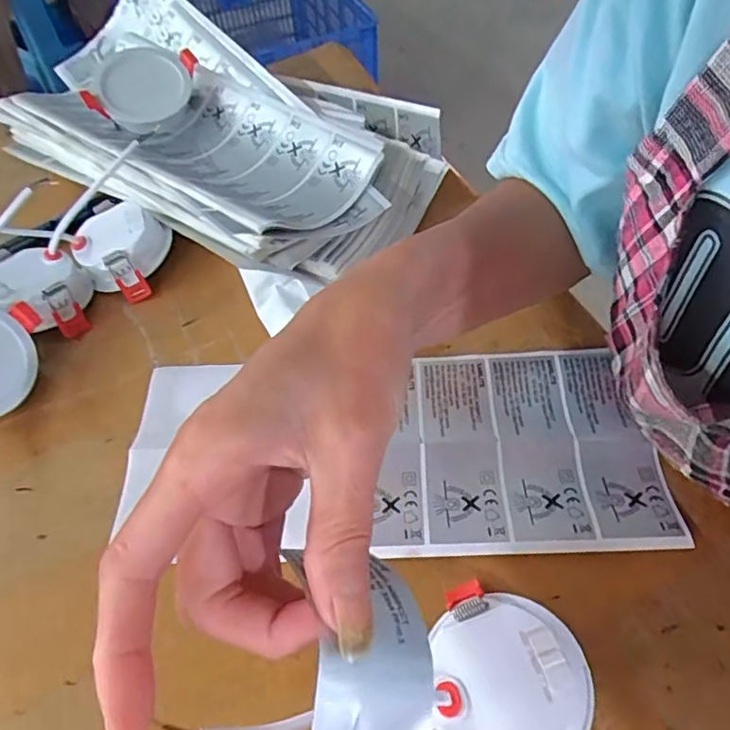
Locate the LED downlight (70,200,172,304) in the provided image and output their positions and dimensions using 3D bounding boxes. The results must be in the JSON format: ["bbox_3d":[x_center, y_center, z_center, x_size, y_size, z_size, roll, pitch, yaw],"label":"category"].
[{"bbox_3d":[-0.176,-0.084,0.423,0.069,0.035,0.057,35,63,26],"label":"LED downlight"}]

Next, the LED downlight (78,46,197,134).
[{"bbox_3d":[-0.169,-0.216,0.457,0.068,0.021,0.080,32,66,-5],"label":"LED downlight"}]

